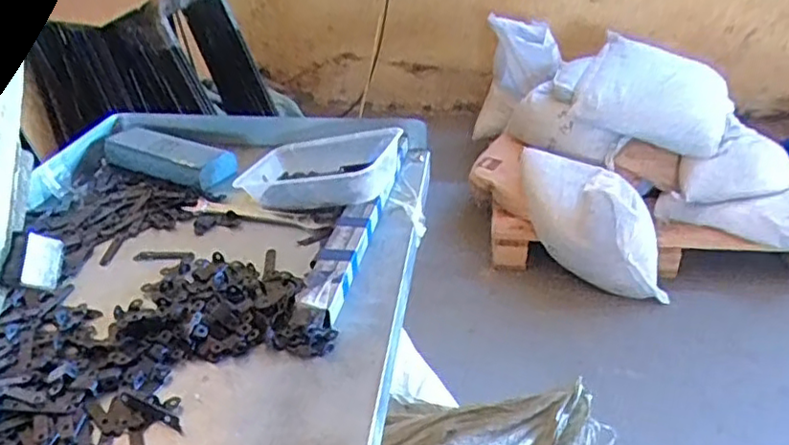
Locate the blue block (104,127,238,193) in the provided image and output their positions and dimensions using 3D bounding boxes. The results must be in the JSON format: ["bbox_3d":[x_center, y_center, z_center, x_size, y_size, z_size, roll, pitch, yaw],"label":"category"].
[{"bbox_3d":[-0.266,-0.080,0.748,0.180,0.026,0.057,16,35,25],"label":"blue block"}]

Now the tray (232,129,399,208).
[{"bbox_3d":[-0.072,-0.057,0.675,0.159,0.061,0.128,5,41,24],"label":"tray"}]

